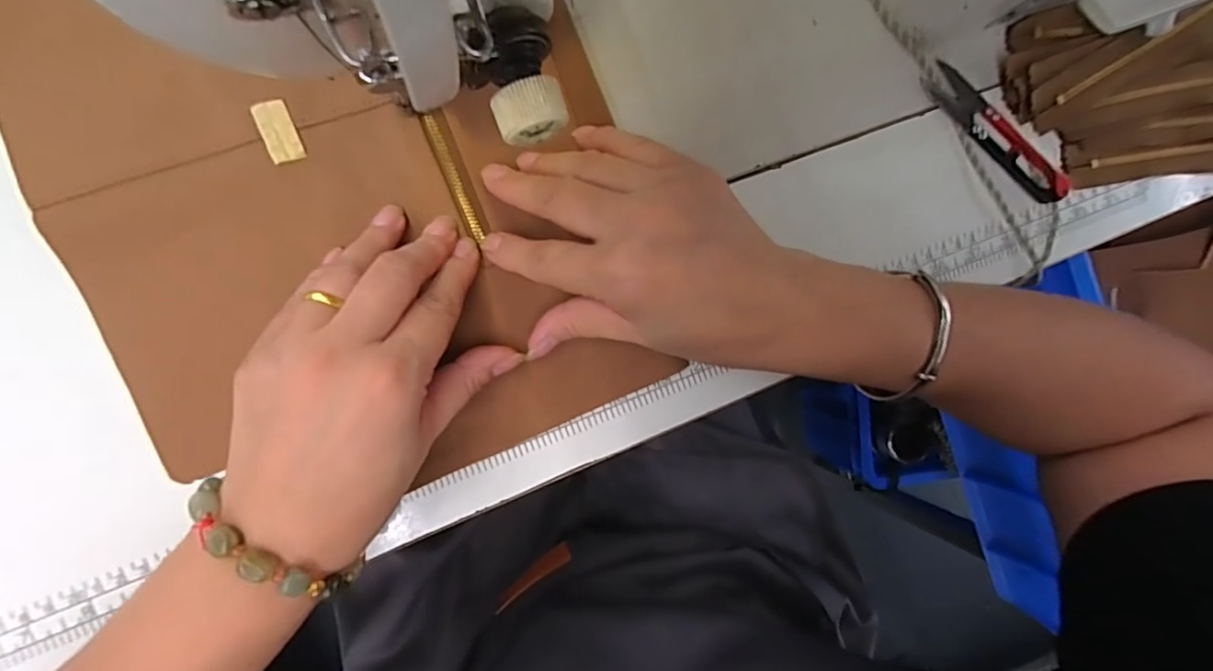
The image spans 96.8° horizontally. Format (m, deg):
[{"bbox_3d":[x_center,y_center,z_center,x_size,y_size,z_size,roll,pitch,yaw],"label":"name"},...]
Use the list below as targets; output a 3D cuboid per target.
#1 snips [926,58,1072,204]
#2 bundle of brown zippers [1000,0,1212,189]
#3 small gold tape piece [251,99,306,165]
[{"bbox_3d":[0.224,-0.114,0.307,0.099,0.009,0.027,41,84,-8],"label":"snips"},{"bbox_3d":[0.346,-0.149,0.324,0.226,0.026,0.102,-6,92,-10],"label":"bundle of brown zippers"},{"bbox_3d":[-0.151,-0.094,0.248,0.014,0.004,0.028,-21,94,-9],"label":"small gold tape piece"}]

